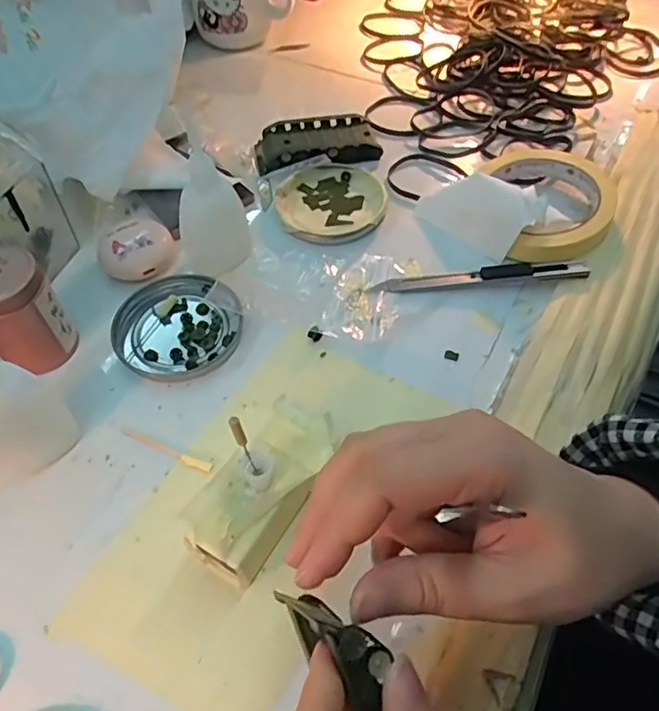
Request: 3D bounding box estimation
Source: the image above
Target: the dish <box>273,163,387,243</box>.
[{"bbox_3d":[0.002,-0.112,0.421,0.081,0.013,0.074,0,54,0],"label":"dish"}]

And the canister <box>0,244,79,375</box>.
[{"bbox_3d":[-0.179,-0.025,0.327,0.042,0.063,0.039,-39,63,-24],"label":"canister"}]

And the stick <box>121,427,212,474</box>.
[{"bbox_3d":[-0.090,0.050,0.309,0.059,0.004,0.006,21,57,15],"label":"stick"}]

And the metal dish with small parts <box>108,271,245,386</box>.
[{"bbox_3d":[-0.095,-0.020,0.356,0.078,0.009,0.077,0,54,0],"label":"metal dish with small parts"}]

